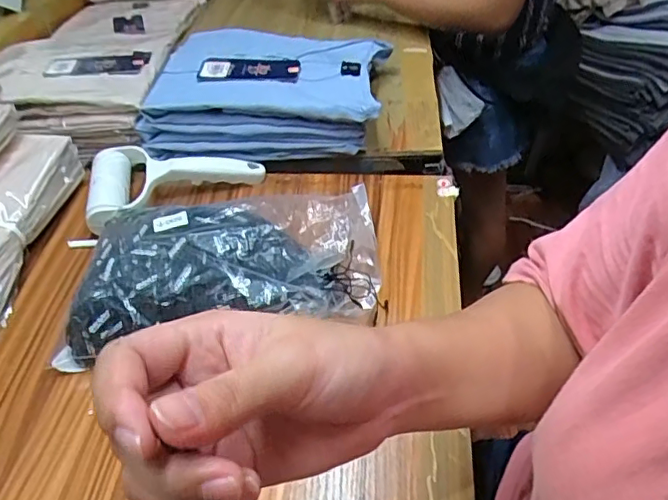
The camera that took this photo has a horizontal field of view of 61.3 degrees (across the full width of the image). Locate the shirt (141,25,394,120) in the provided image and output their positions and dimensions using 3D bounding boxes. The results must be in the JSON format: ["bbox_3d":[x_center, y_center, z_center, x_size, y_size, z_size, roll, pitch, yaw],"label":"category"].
[{"bbox_3d":[-0.073,-0.224,0.688,0.262,0.027,0.203,6,46,6],"label":"shirt"}]

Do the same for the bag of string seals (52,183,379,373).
[{"bbox_3d":[-0.098,0.019,0.509,0.269,0.075,0.153,-4,44,2],"label":"bag of string seals"}]

